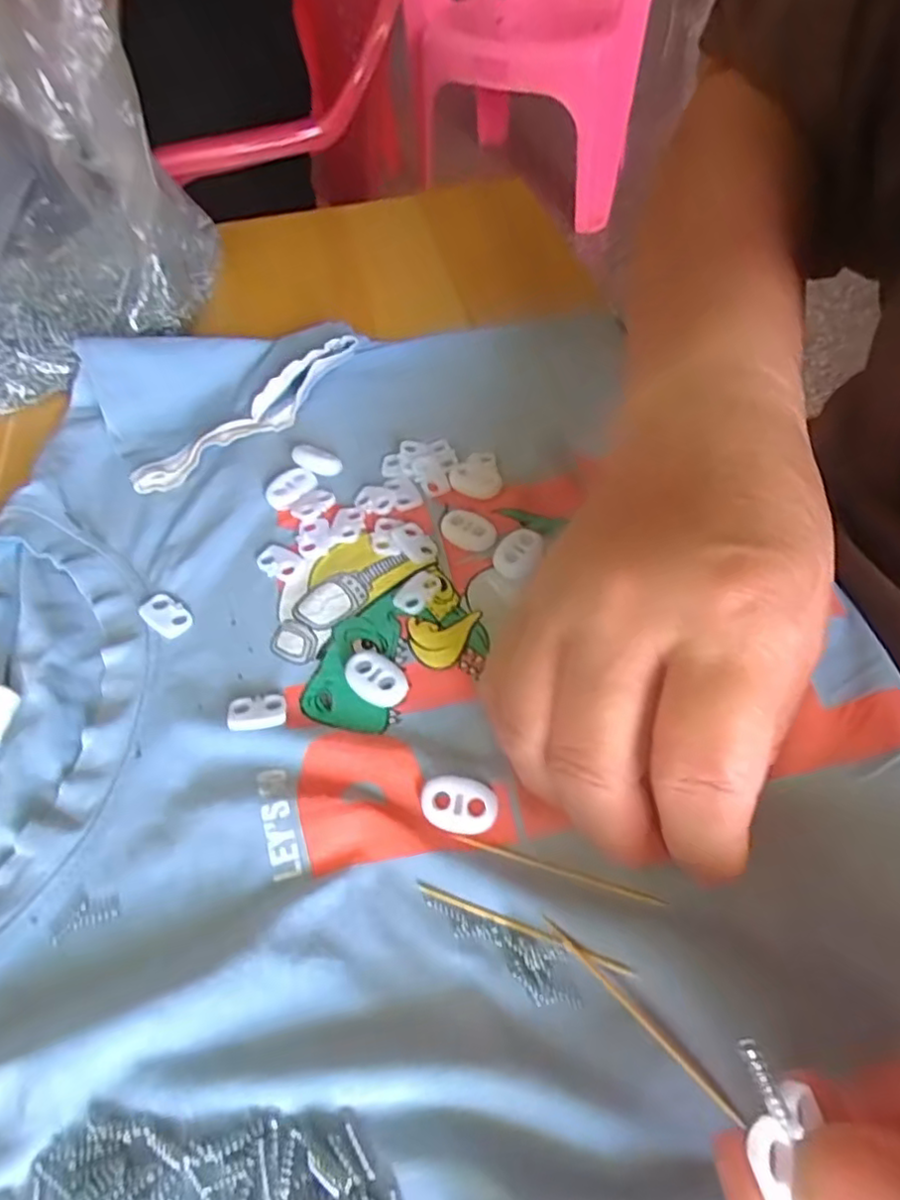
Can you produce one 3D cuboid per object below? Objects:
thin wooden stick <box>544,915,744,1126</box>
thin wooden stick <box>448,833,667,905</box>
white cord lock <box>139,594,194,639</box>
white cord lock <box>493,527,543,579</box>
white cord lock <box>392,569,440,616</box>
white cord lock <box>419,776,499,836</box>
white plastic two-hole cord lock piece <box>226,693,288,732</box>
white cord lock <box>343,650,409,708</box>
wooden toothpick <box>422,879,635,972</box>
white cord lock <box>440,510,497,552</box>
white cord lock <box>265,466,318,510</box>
[{"bbox_3d":[0.046,0.102,0.161,0.004,0.004,0.058,-39,62,-22],"label":"thin wooden stick"},{"bbox_3d":[0.029,0.075,0.181,0.060,0.004,0.004,13,57,11],"label":"thin wooden stick"},{"bbox_3d":[-0.103,0.005,0.235,0.020,0.004,0.012,32,63,22],"label":"white cord lock"},{"bbox_3d":[0.025,-0.018,0.244,0.012,0.005,0.022,33,63,22],"label":"white cord lock"},{"bbox_3d":[-0.012,-0.004,0.237,0.012,0.004,0.019,31,62,21],"label":"white cord lock"},{"bbox_3d":[0.003,0.059,0.189,0.022,0.005,0.016,4,56,5],"label":"white cord lock"},{"bbox_3d":[-0.062,0.036,0.210,0.018,0.004,0.013,-12,56,-5],"label":"white plastic two-hole cord lock piece"},{"bbox_3d":[-0.025,0.026,0.217,0.023,0.006,0.016,35,64,23],"label":"white cord lock"},{"bbox_3d":[0.019,0.087,0.173,0.059,0.004,0.004,16,58,13],"label":"wooden toothpick"},{"bbox_3d":[0.007,-0.027,0.251,0.023,0.004,0.014,25,60,19],"label":"white cord lock"},{"bbox_3d":[-0.065,-0.046,0.266,0.014,0.004,0.021,35,64,23],"label":"white cord lock"}]

